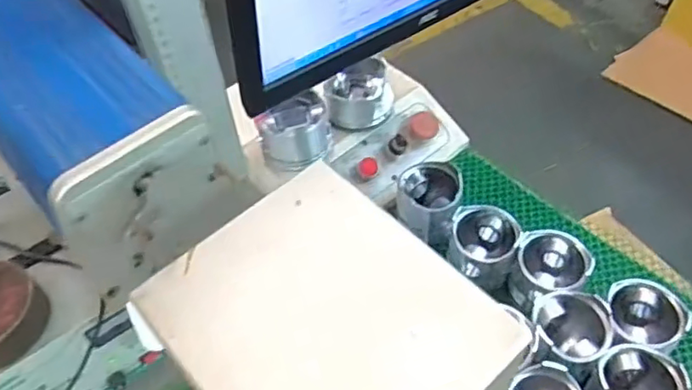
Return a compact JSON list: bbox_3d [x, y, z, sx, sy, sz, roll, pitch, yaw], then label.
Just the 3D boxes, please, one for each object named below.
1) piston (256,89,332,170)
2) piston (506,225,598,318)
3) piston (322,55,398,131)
[{"bbox_3d":[-0.062,-0.077,0.729,0.088,0.066,0.070,-13,51,-10],"label":"piston"},{"bbox_3d":[0.219,0.085,0.645,0.074,0.070,0.071,-1,50,1],"label":"piston"},{"bbox_3d":[0.020,-0.132,0.787,0.087,0.066,0.086,2,51,3],"label":"piston"}]

